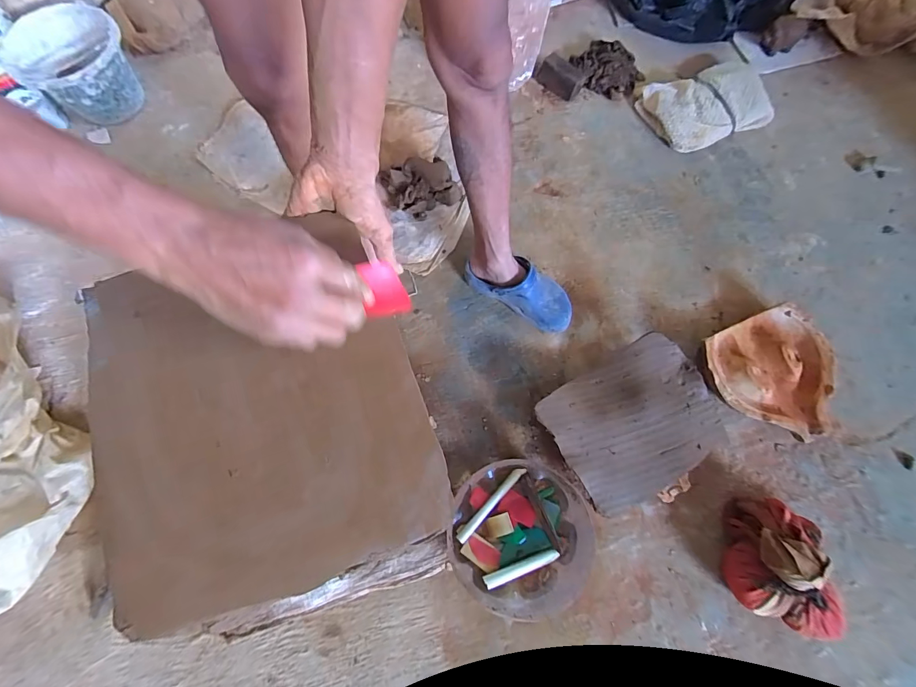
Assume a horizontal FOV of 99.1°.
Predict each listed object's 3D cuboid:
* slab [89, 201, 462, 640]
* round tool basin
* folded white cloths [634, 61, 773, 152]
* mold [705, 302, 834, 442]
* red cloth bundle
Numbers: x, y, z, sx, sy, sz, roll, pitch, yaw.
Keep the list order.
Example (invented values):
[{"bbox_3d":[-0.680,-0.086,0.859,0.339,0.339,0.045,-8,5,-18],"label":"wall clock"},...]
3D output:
[{"bbox_3d":[-0.171,0.047,0.337,0.252,0.026,0.306,-21,75,-7],"label":"slab"},{"bbox_3d":[0.110,0.342,0.707,0.249,0.075,0.241,0,73,-1],"label":"round tool basin"},{"bbox_3d":[0.673,-0.650,1.057,0.361,0.044,0.236,-17,74,-6],"label":"folded white cloths"},{"bbox_3d":[0.654,0.073,0.822,0.262,0.060,0.257,-21,75,-8],"label":"mold"},{"bbox_3d":[0.572,0.383,0.677,0.169,0.138,0.185,0,73,-1],"label":"red cloth bundle"}]

